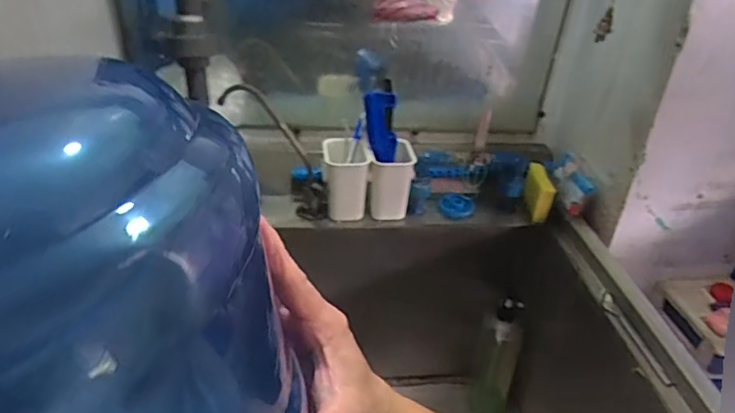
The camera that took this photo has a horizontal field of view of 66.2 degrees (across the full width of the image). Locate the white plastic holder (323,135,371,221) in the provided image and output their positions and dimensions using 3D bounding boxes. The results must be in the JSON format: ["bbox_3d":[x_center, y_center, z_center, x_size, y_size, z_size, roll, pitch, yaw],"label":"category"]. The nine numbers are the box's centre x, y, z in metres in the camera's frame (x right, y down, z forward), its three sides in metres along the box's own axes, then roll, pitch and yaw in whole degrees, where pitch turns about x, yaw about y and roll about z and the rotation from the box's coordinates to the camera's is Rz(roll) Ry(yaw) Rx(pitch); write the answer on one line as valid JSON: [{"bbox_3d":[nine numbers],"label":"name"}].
[{"bbox_3d":[-0.038,-0.045,0.930,0.069,0.114,0.078,-3,32,-12],"label":"white plastic holder"}]

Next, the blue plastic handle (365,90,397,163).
[{"bbox_3d":[0.023,-0.130,0.912,0.052,0.111,0.029,-17,17,-31],"label":"blue plastic handle"}]

